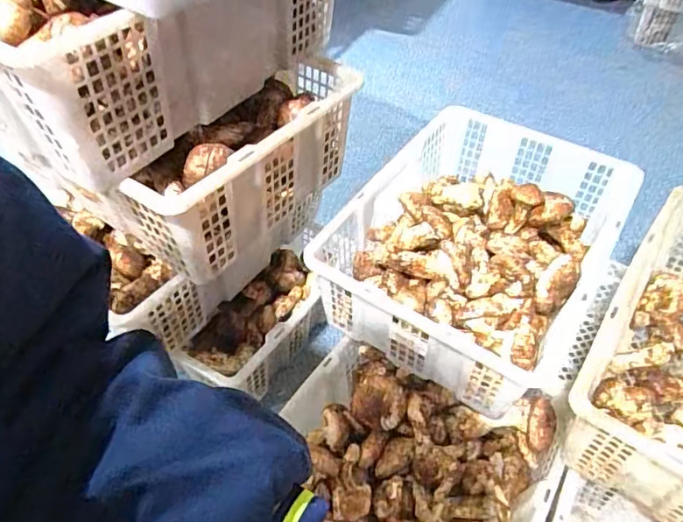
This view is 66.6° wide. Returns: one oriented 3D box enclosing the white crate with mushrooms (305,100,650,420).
[{"bbox_3d":[0.222,-0.021,0.827,0.351,0.164,0.468,27,53,22],"label":"white crate with mushrooms"}]

